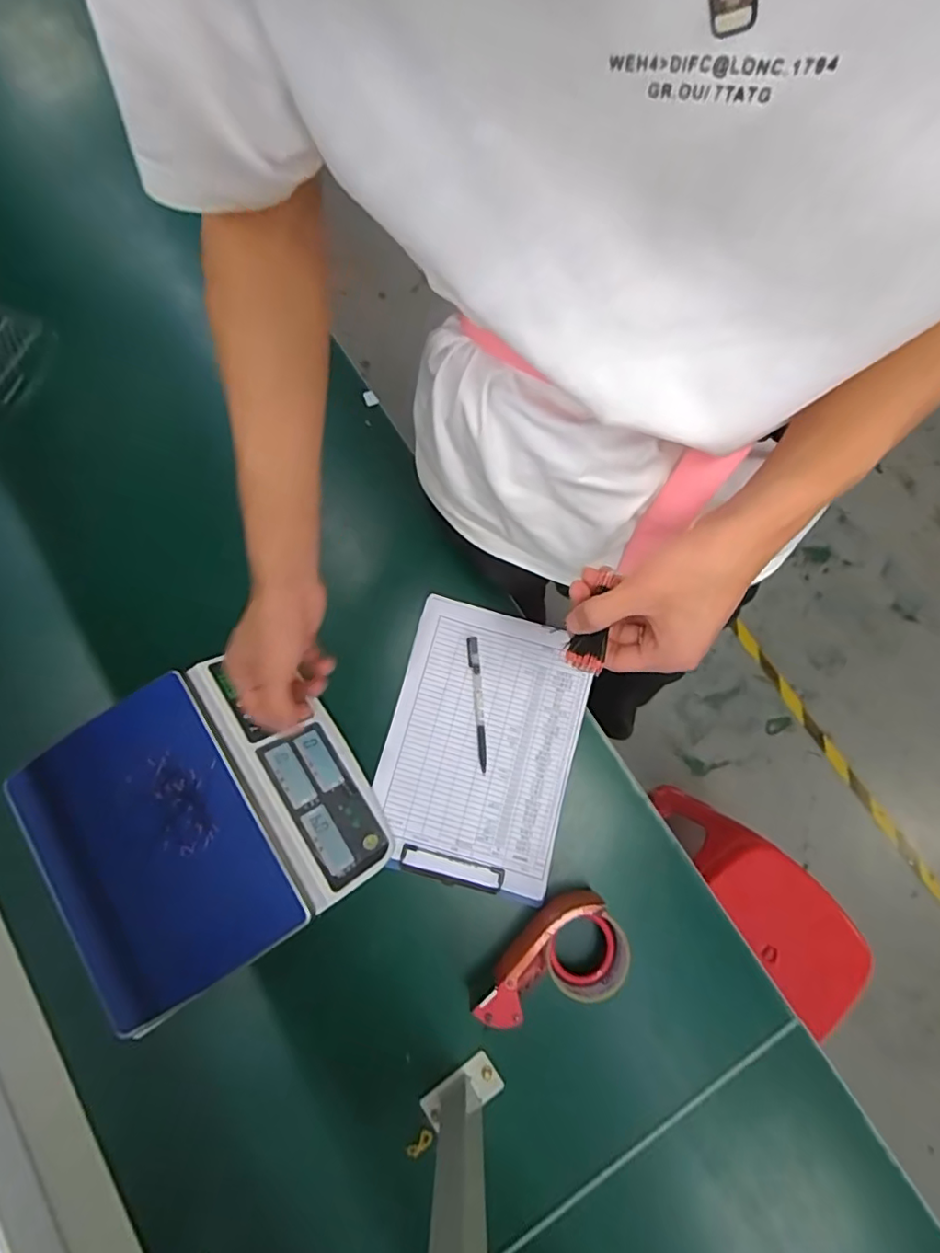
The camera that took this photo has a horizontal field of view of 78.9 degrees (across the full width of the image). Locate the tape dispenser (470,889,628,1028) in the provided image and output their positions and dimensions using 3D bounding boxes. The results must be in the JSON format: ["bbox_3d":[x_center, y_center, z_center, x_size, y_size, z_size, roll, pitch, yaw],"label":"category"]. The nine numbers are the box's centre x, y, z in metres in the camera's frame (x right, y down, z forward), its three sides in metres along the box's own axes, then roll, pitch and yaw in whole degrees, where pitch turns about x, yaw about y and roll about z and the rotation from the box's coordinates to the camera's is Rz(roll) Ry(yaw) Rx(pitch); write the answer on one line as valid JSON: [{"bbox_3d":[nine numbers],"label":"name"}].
[{"bbox_3d":[0.082,0.347,0.587,0.156,0.084,0.092,-35,80,-8],"label":"tape dispenser"}]

